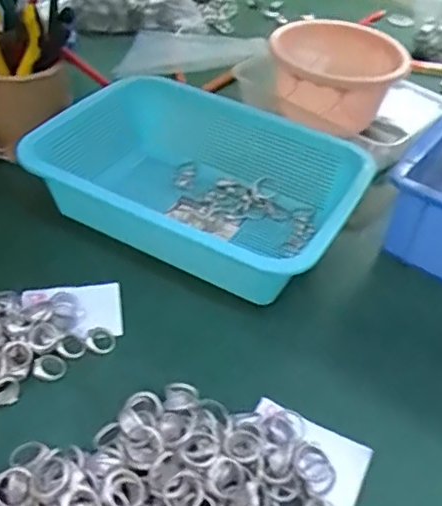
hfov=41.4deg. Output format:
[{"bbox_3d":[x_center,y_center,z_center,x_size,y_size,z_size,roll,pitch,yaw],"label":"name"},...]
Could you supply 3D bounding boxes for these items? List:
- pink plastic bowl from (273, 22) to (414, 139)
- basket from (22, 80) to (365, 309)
[{"bbox_3d":[0.125,-0.198,0.665,0.143,0.089,0.129,4,42,-1],"label":"pink plastic bowl"},{"bbox_3d":[-0.018,-0.063,0.530,0.271,0.079,0.183,21,45,18],"label":"basket"}]

